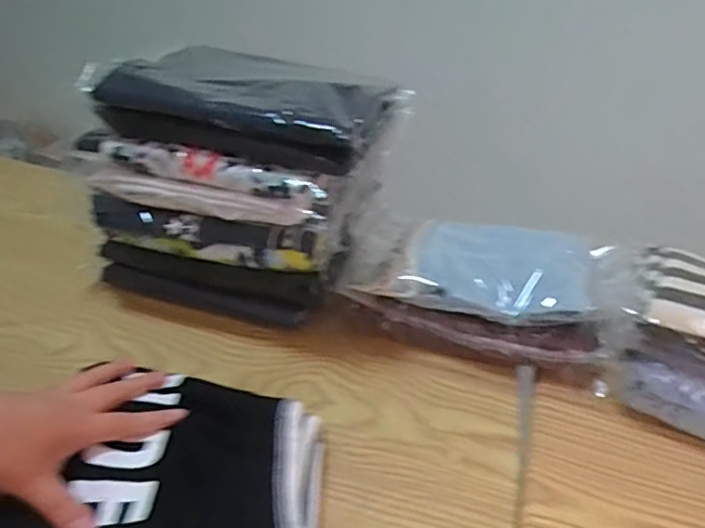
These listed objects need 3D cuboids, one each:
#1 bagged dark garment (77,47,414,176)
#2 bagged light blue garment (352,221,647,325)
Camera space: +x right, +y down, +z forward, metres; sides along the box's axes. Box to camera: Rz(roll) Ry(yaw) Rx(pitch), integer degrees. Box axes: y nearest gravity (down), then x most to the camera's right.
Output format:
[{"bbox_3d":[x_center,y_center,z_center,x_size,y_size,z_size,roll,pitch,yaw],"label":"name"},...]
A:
[{"bbox_3d":[-0.100,-0.164,0.551,0.276,0.076,0.168,16,28,17],"label":"bagged dark garment"},{"bbox_3d":[0.156,0.004,0.571,0.242,0.047,0.160,15,28,17],"label":"bagged light blue garment"}]

